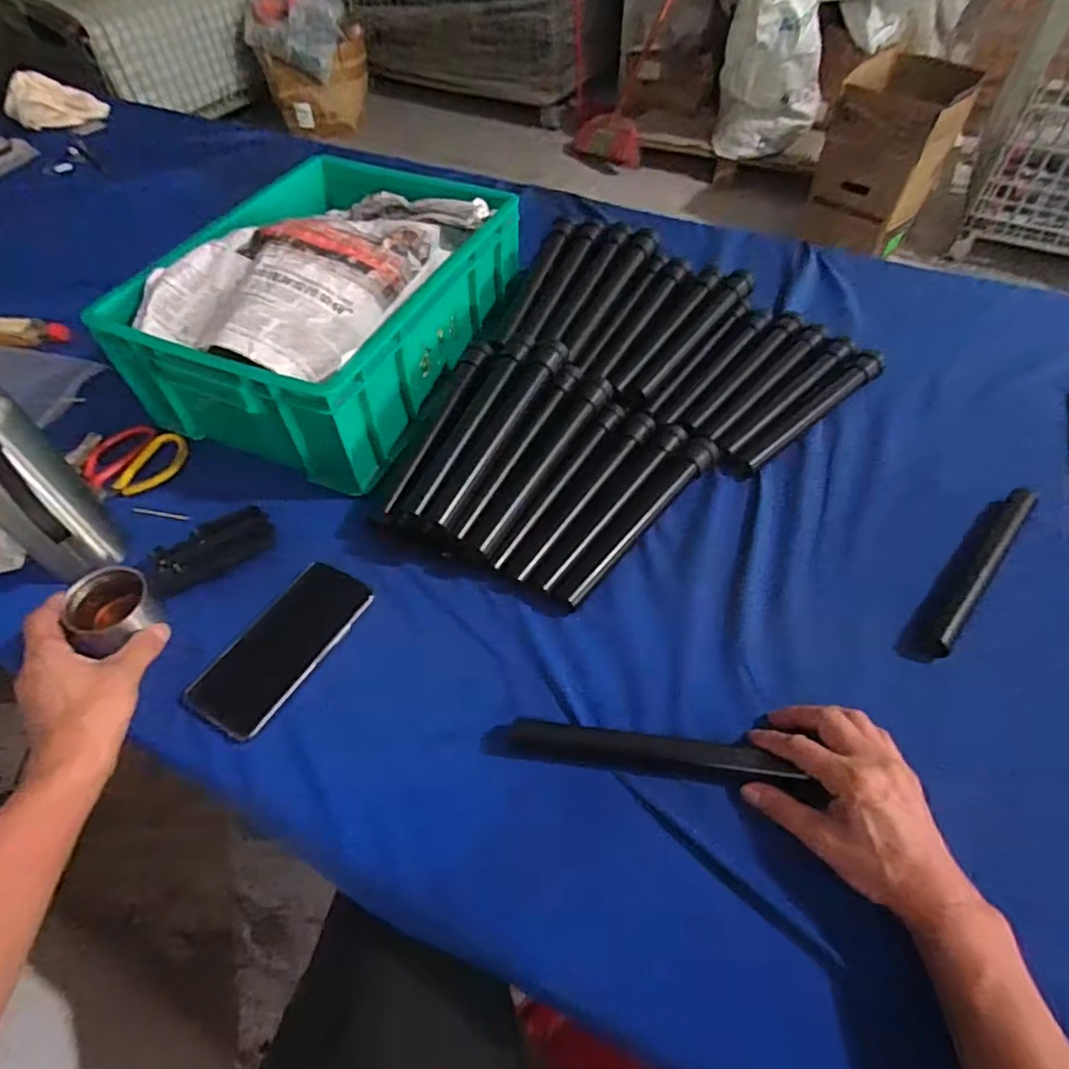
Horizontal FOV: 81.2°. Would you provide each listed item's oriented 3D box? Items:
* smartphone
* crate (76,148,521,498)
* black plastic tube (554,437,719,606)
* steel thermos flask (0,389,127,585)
[{"bbox_3d":[-0.222,0.097,0.552,0.080,0.012,0.165,25,57,20],"label":"smartphone"},{"bbox_3d":[-0.228,-0.280,0.750,0.313,0.170,0.437,16,57,13],"label":"crate"},{"bbox_3d":[0.103,-0.019,0.606,0.030,0.033,0.235,34,61,25],"label":"black plastic tube"},{"bbox_3d":[-0.435,-0.042,0.533,0.064,0.211,0.074,34,62,23],"label":"steel thermos flask"}]

